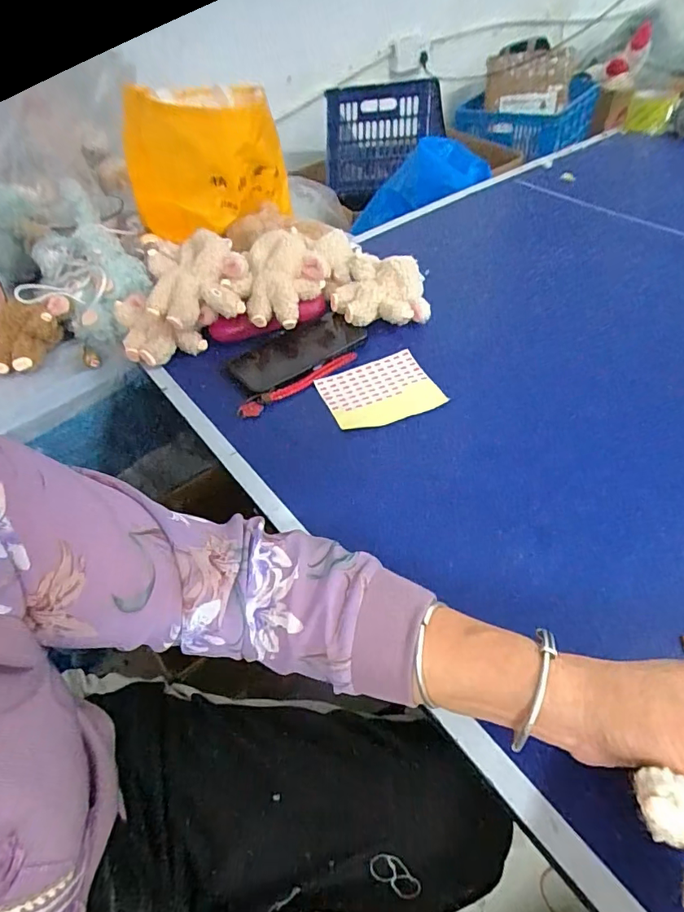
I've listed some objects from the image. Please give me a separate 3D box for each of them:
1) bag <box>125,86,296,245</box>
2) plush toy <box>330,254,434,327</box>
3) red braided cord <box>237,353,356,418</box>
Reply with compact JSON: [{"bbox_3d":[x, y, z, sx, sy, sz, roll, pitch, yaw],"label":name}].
[{"bbox_3d":[-0.206,-0.444,0.741,0.251,0.175,0.179,16,52,19],"label":"bag"},{"bbox_3d":[0.049,-0.205,0.626,0.124,0.066,0.085,-7,48,-1],"label":"plush toy"},{"bbox_3d":[-0.047,-0.082,0.558,0.153,0.022,0.019,-28,51,-18],"label":"red braided cord"}]

